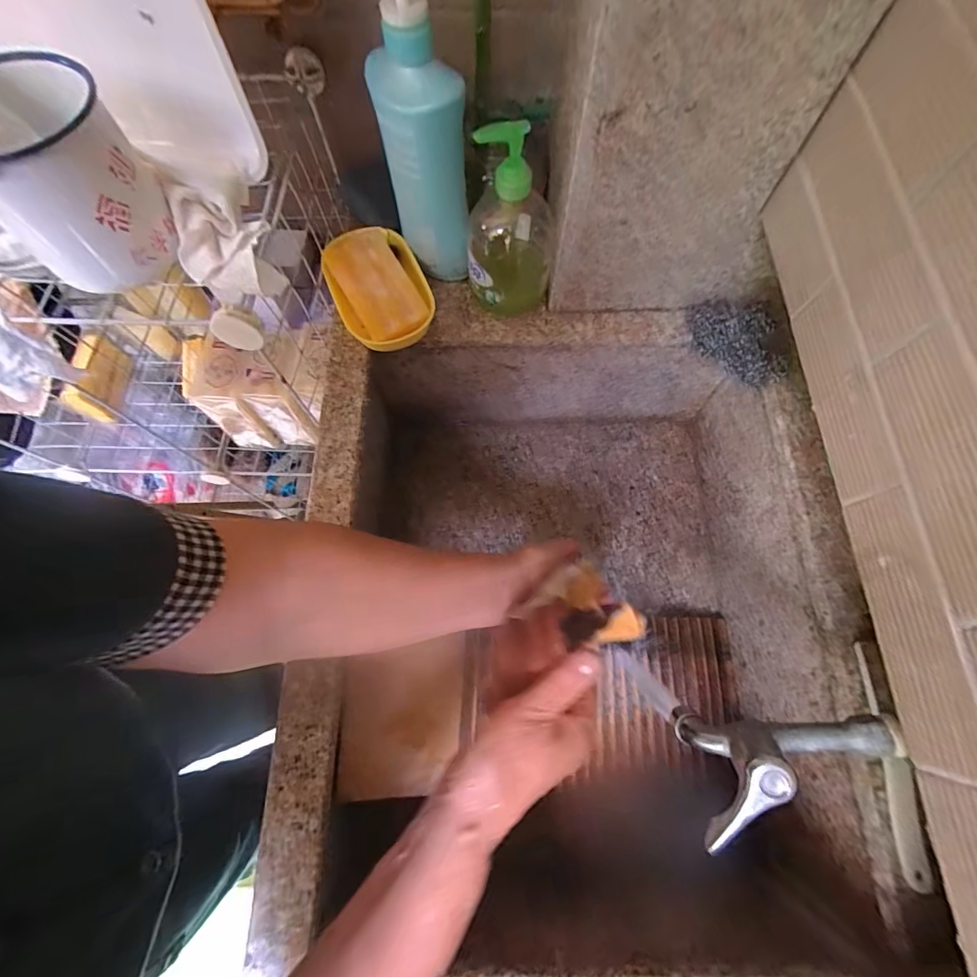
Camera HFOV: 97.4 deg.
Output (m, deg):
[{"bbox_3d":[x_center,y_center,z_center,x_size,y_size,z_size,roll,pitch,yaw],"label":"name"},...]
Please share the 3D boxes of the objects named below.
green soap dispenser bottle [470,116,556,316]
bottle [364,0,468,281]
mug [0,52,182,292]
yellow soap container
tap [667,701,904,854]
[{"bbox_3d":[0.023,-0.260,0.416,0.083,0.163,0.091,2,70,1],"label":"green soap dispenser bottle"},{"bbox_3d":[-0.058,-0.299,0.380,0.066,0.244,0.081,-12,71,-4],"label":"bottle"},{"bbox_3d":[-0.301,-0.210,0.301,0.127,0.097,0.102,-7,70,-2],"label":"mug"},{"bbox_3d":[-0.118,-0.213,0.462,0.095,0.049,0.145,-20,71,-7],"label":"yellow soap container"},{"bbox_3d":[0.192,0.182,0.276,0.124,0.074,0.063,-3,70,-1],"label":"tap"}]

